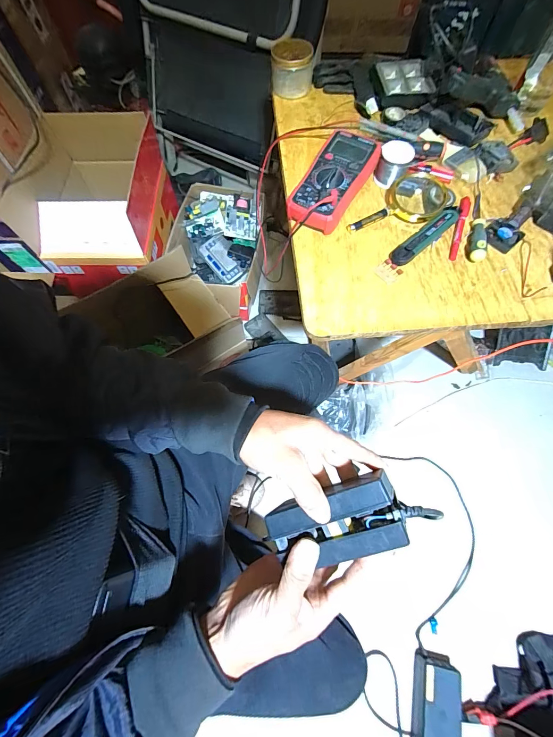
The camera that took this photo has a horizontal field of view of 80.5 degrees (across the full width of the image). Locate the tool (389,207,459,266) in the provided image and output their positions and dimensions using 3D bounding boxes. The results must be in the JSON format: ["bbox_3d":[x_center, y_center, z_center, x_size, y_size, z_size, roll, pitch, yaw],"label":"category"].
[{"bbox_3d":[0.241,-0.215,0.526,0.152,0.015,0.033,-39,73,-15],"label":"tool"}]

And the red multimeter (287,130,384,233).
[{"bbox_3d":[0.094,-0.314,0.549,0.091,0.048,0.199,29,70,11],"label":"red multimeter"}]

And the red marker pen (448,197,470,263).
[{"bbox_3d":[0.305,-0.236,0.545,0.017,0.013,0.137,21,69,9],"label":"red marker pen"}]

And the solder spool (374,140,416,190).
[{"bbox_3d":[0.205,-0.356,0.573,0.055,0.058,0.047,23,69,9],"label":"solder spool"}]

